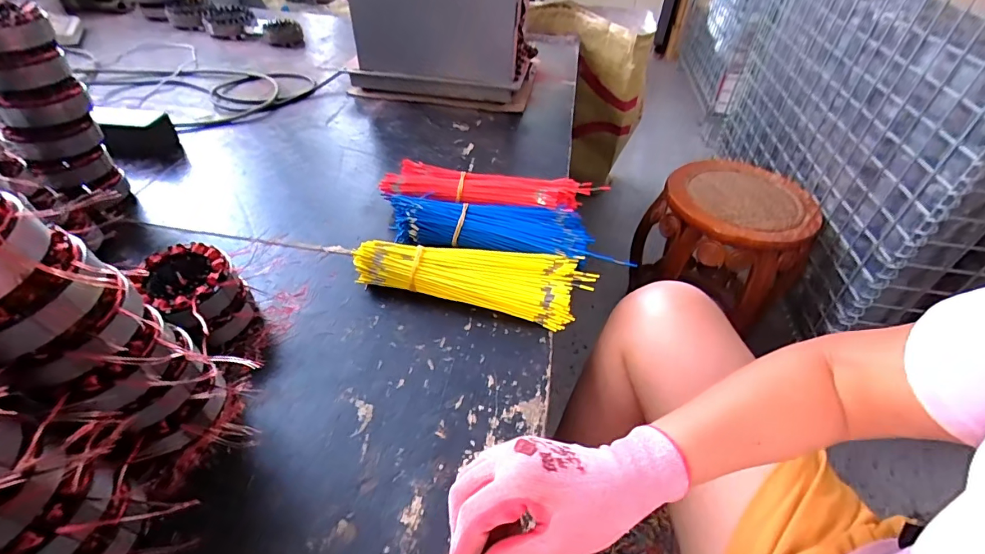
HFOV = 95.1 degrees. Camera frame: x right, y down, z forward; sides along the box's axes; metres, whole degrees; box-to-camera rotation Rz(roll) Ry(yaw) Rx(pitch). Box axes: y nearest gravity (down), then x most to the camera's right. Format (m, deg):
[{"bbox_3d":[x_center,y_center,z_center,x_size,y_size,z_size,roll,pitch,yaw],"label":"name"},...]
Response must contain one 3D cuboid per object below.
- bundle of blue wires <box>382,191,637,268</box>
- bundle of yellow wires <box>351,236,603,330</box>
[{"bbox_3d":[0.013,-0.058,0.567,0.300,0.048,0.086,10,45,6],"label":"bundle of blue wires"},{"bbox_3d":[-0.020,-0.003,0.513,0.258,0.044,0.082,10,45,6],"label":"bundle of yellow wires"}]

